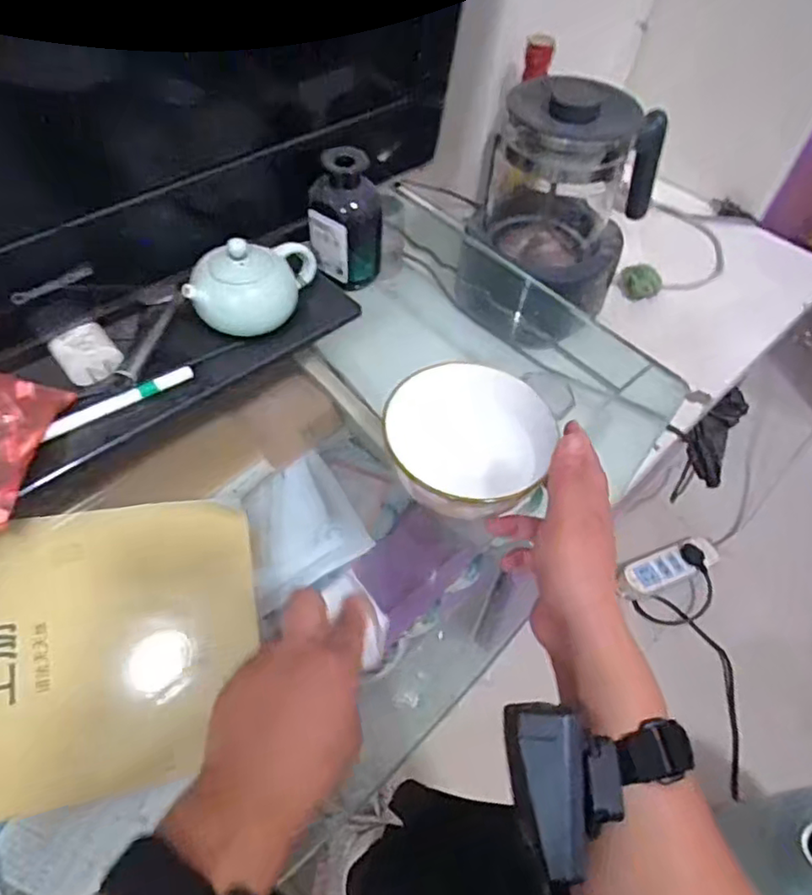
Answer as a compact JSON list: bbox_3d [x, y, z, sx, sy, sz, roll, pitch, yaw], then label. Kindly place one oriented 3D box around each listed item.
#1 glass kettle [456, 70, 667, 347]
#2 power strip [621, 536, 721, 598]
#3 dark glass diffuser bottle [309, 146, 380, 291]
[{"bbox_3d":[0.152,-0.235,0.649,0.177,0.228,0.158,16,54,8],"label":"glass kettle"},{"bbox_3d":[0.415,0.188,0.970,0.181,0.024,0.061,-14,56,-15],"label":"power strip"},{"bbox_3d":[-0.052,-0.198,0.536,0.057,0.106,0.049,-33,63,-25],"label":"dark glass diffuser bottle"}]

